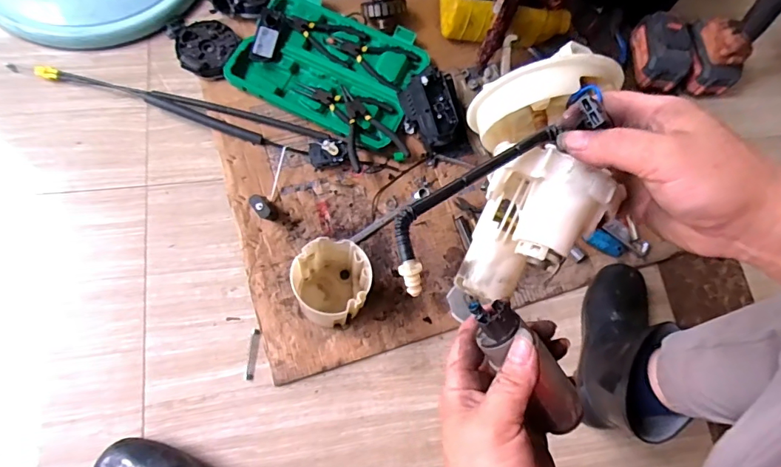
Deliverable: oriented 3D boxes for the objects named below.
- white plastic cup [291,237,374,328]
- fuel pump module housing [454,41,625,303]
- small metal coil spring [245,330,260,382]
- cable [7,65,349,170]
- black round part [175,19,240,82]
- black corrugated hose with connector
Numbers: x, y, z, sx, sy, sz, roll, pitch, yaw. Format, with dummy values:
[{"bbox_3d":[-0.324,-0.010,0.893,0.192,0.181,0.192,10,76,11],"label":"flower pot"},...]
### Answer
[{"bbox_3d":[-0.086,0.068,0.632,0.093,0.114,0.099,2,73,-6],"label":"white plastic cup"},{"bbox_3d":[0.106,-0.039,0.342,0.092,0.085,0.176,6,73,2],"label":"fuel pump module housing"},{"bbox_3d":[-0.195,0.171,0.656,0.012,0.006,0.069,4,73,-5],"label":"small metal coil spring"},{"bbox_3d":[-0.346,-0.199,0.744,0.571,0.029,0.055,16,72,-1],"label":"cable"},{"bbox_3d":[-0.311,-0.312,0.776,0.100,0.024,0.107,2,73,-6],"label":"black round part"},{"bbox_3d":[0.054,-0.023,0.297,0.142,0.019,0.041,-39,76,-13],"label":"black corrugated hose with connector"}]

